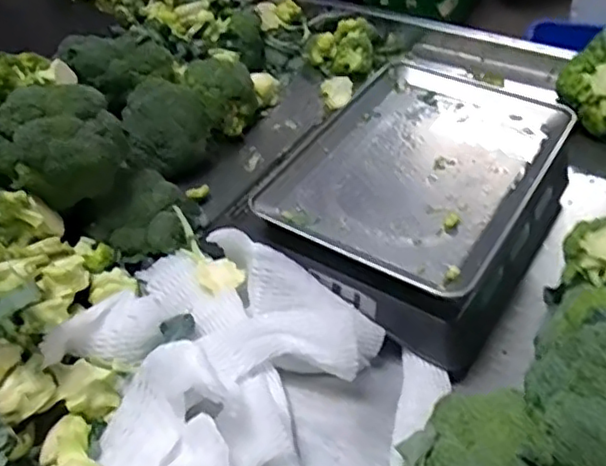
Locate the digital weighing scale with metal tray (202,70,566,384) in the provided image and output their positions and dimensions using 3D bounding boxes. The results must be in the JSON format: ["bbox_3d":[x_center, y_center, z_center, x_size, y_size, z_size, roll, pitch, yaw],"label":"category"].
[{"bbox_3d":[0.133,-0.040,0.743,0.258,0.113,0.333,23,52,25],"label":"digital weighing scale with metal tray"}]

